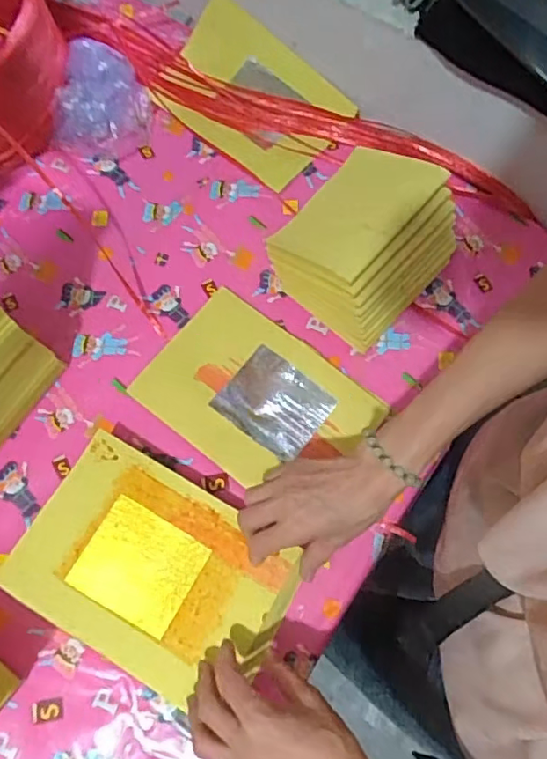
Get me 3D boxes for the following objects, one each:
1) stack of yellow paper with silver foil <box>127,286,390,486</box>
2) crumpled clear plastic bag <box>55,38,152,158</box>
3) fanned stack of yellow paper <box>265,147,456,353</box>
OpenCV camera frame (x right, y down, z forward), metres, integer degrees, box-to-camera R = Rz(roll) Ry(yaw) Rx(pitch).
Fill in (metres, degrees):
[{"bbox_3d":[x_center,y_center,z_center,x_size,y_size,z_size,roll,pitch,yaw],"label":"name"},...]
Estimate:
[{"bbox_3d":[-0.021,0.016,0.595,0.221,0.012,0.156,37,75,12],"label":"stack of yellow paper with silver foil"},{"bbox_3d":[-0.208,-0.346,0.686,0.106,0.074,0.135,6,71,3],"label":"crumpled clear plastic bag"},{"bbox_3d":[0.100,-0.145,0.601,0.139,0.111,0.162,41,75,11],"label":"fanned stack of yellow paper"}]

